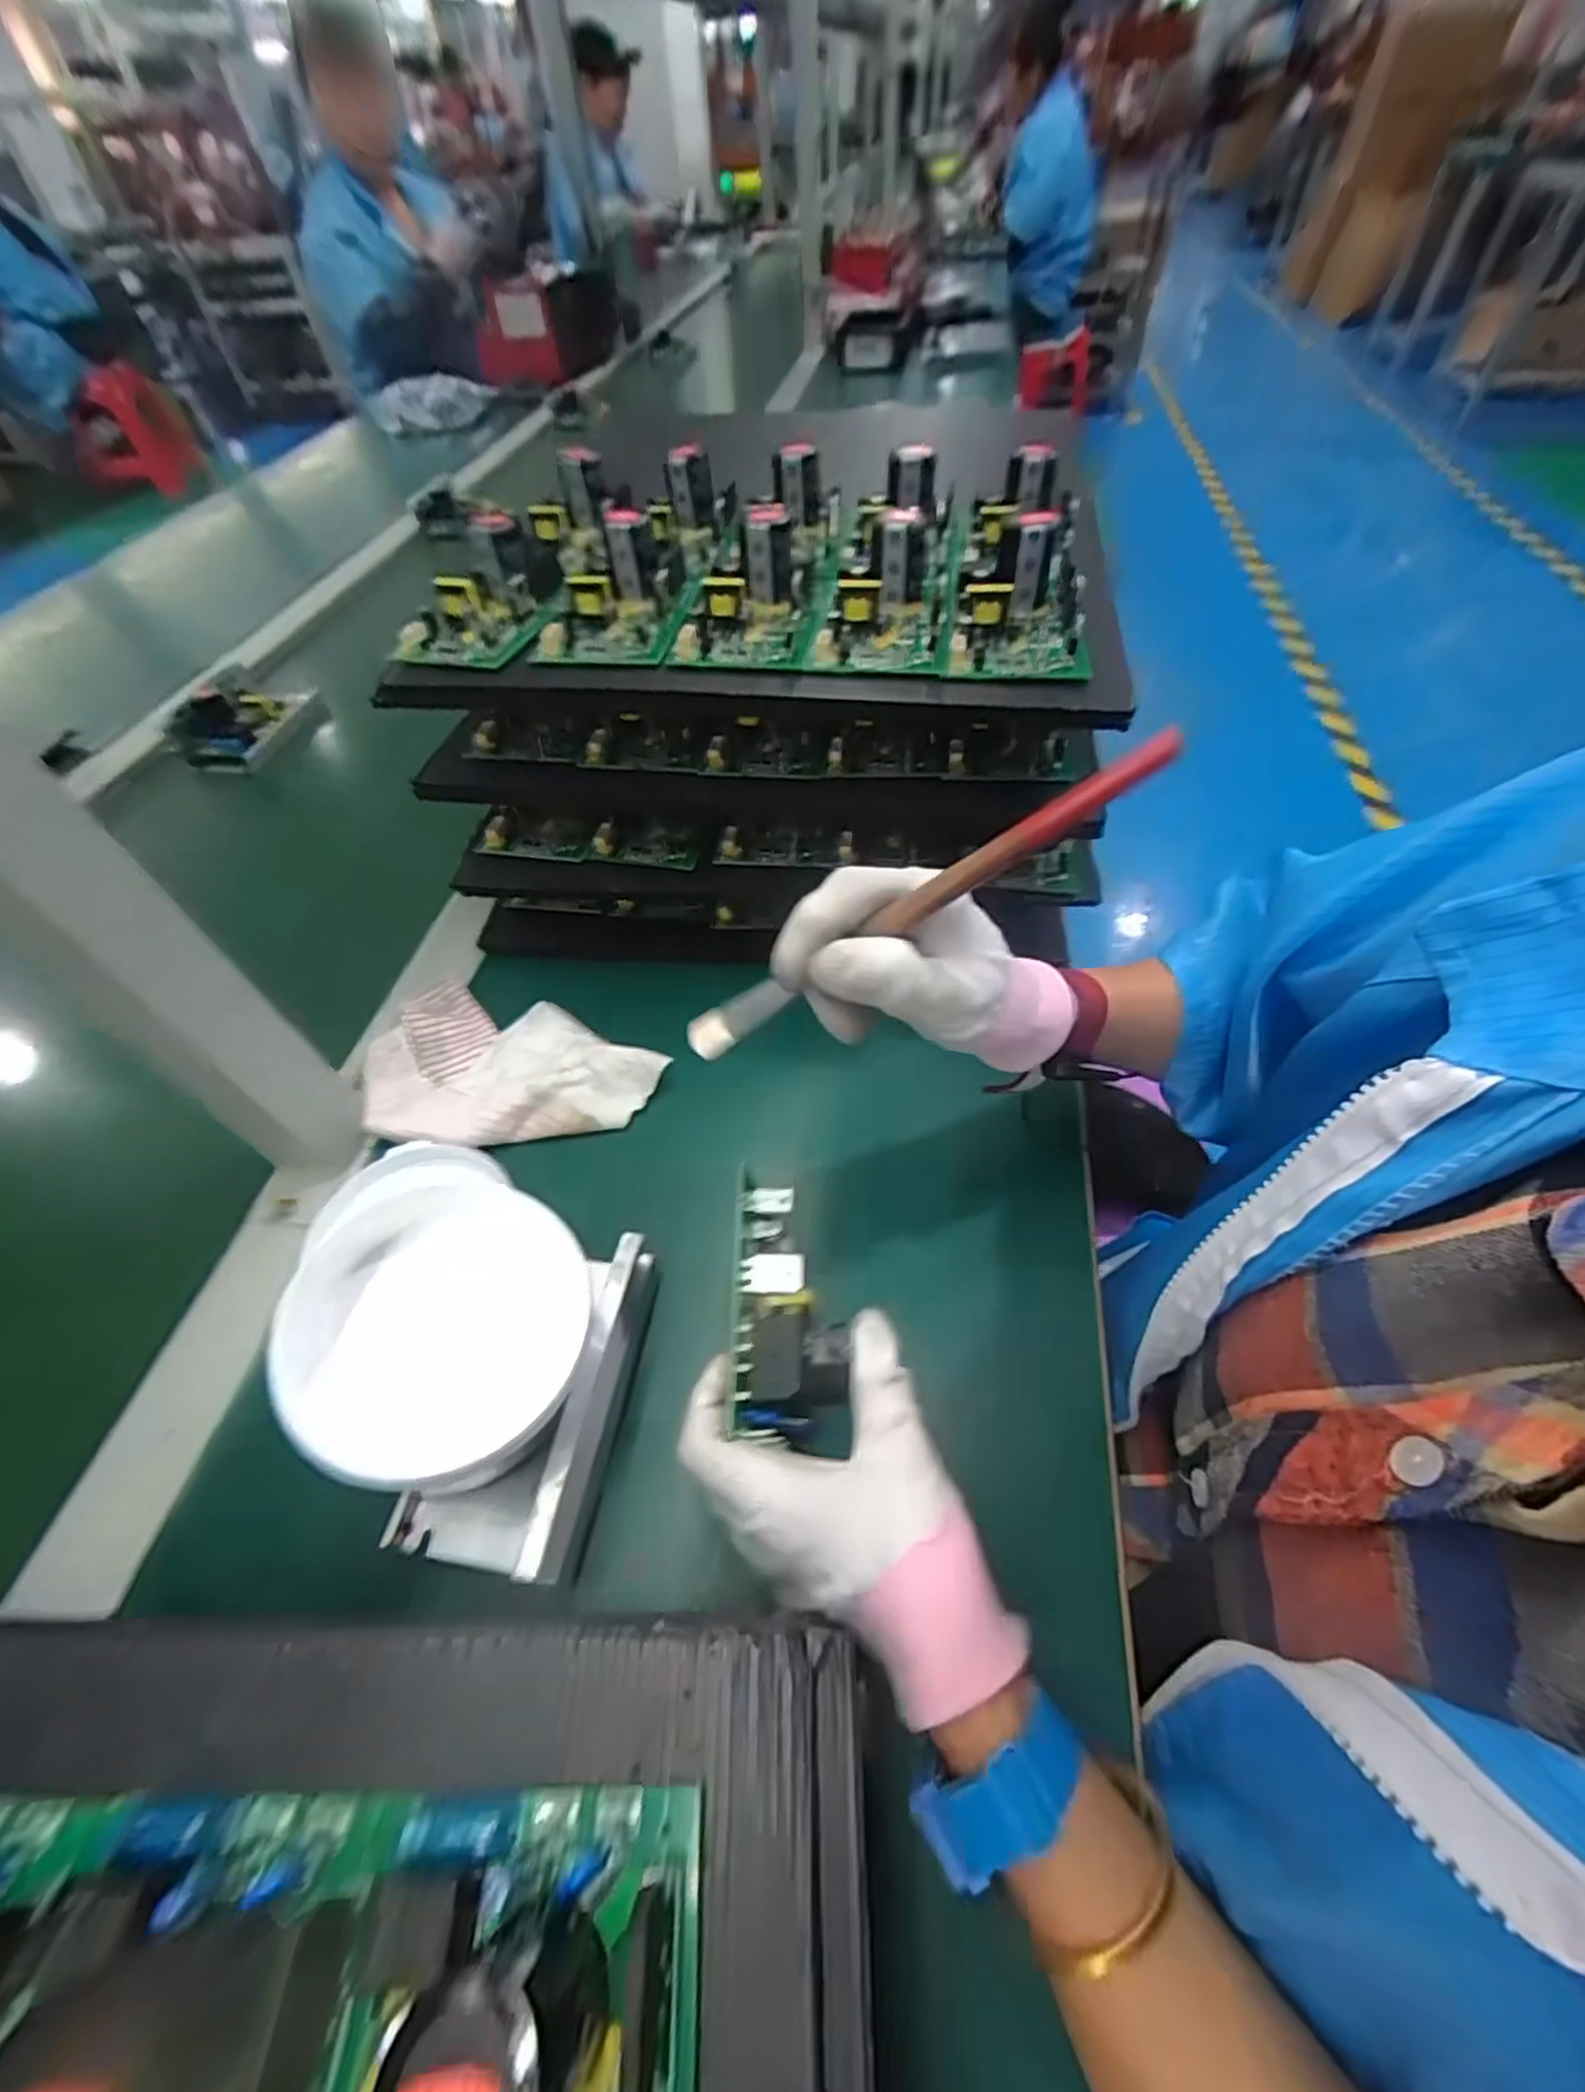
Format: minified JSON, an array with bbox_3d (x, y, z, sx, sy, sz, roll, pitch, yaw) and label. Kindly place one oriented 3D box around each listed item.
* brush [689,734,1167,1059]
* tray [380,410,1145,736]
[{"bbox_3d":[0.040,-0.046,0.258,0.191,0.010,0.015,-30,56,20],"label":"brush"},{"bbox_3d":[-0.022,-0.287,0.428,0.387,0.048,0.272,2,53,6],"label":"tray"}]

